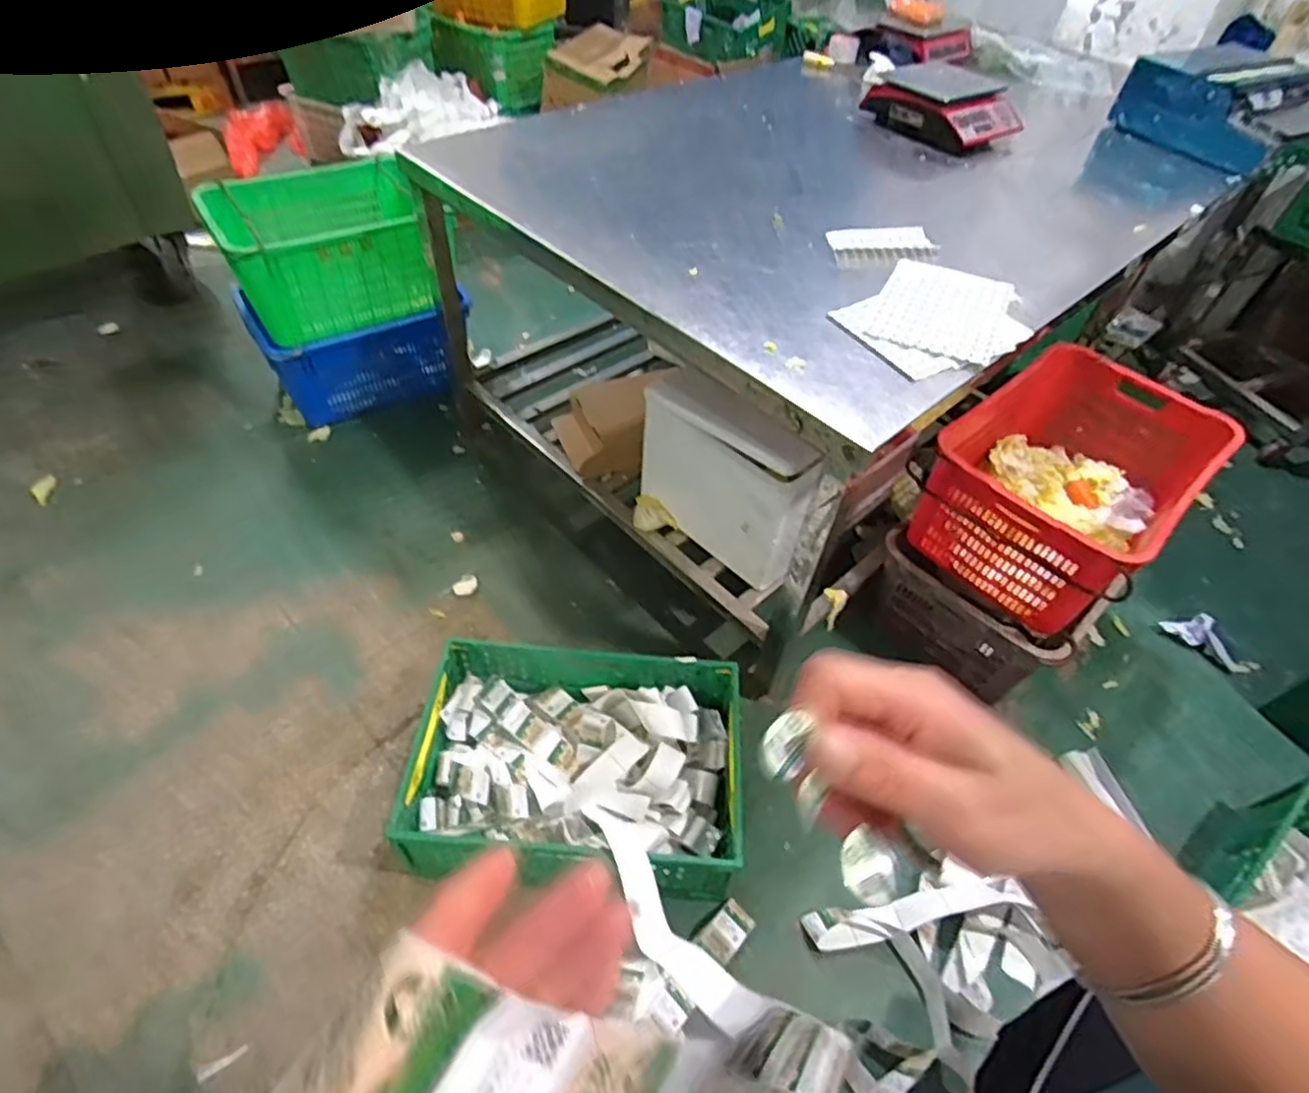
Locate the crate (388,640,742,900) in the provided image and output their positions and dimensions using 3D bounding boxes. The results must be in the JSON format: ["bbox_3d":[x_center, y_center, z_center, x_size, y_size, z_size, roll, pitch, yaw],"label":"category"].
[{"bbox_3d":[-0.147,0.421,1.324,0.598,0.162,0.421,6,49,1],"label":"crate"}]

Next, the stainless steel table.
[{"bbox_3d":[0.264,-0.616,1.759,1.192,0.710,1.316,-33,59,-29],"label":"stainless steel table"}]

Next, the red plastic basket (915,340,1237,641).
[{"bbox_3d":[0.857,-0.152,1.459,0.599,0.257,0.435,-34,59,-29],"label":"red plastic basket"}]

